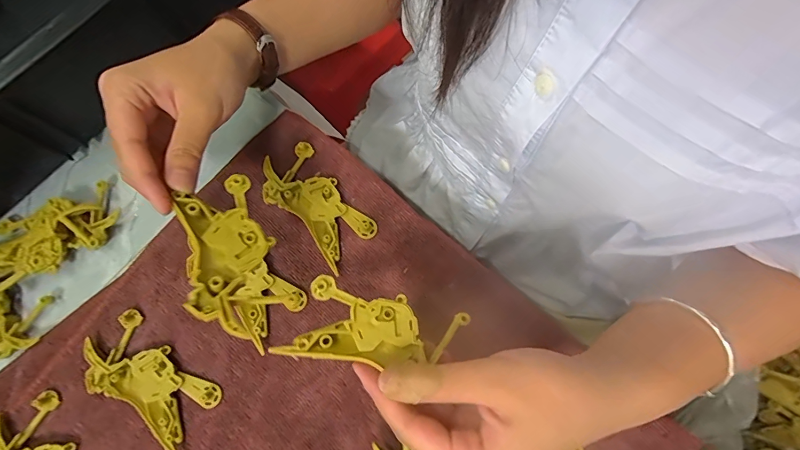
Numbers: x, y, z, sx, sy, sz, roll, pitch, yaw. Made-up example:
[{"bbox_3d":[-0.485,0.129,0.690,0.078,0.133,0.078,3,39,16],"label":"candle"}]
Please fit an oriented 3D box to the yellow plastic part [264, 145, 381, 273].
[{"bbox_3d":[-0.065,-0.015,0.306,0.050,0.011,0.100,-38,78,-10],"label":"yellow plastic part"}]

